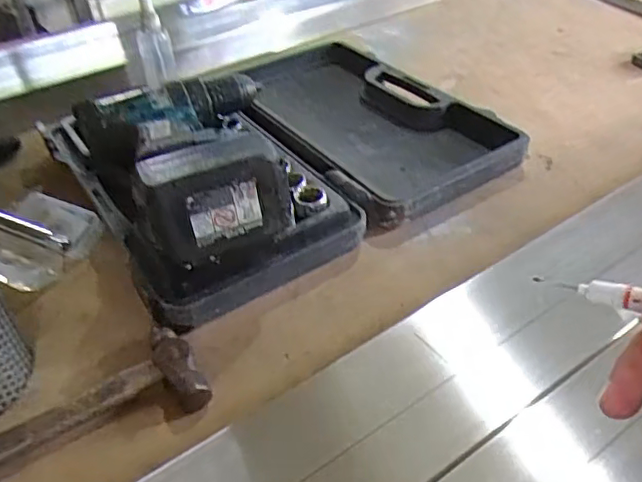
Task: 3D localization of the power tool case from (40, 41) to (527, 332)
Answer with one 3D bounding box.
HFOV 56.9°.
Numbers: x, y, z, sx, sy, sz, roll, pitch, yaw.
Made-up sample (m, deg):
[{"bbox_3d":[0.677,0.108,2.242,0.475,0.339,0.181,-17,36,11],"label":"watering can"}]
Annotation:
[{"bbox_3d":[-0.048,-0.138,0.634,0.419,0.140,0.360,-25,45,-23],"label":"power tool case"}]

